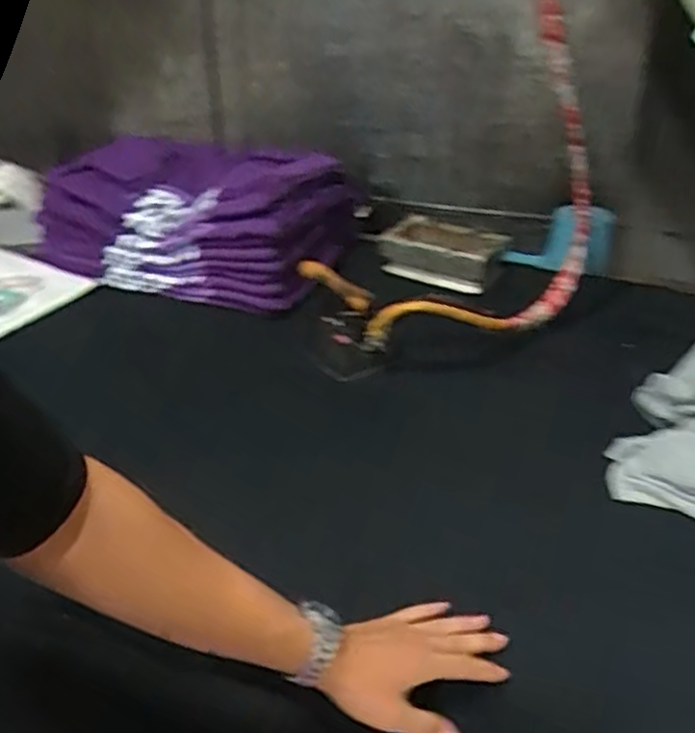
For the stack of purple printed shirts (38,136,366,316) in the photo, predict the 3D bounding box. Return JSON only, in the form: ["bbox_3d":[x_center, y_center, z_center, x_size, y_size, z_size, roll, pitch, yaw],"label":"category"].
[{"bbox_3d":[-0.271,-0.285,1.333,0.556,0.215,0.311,12,33,20],"label":"stack of purple printed shirts"}]

